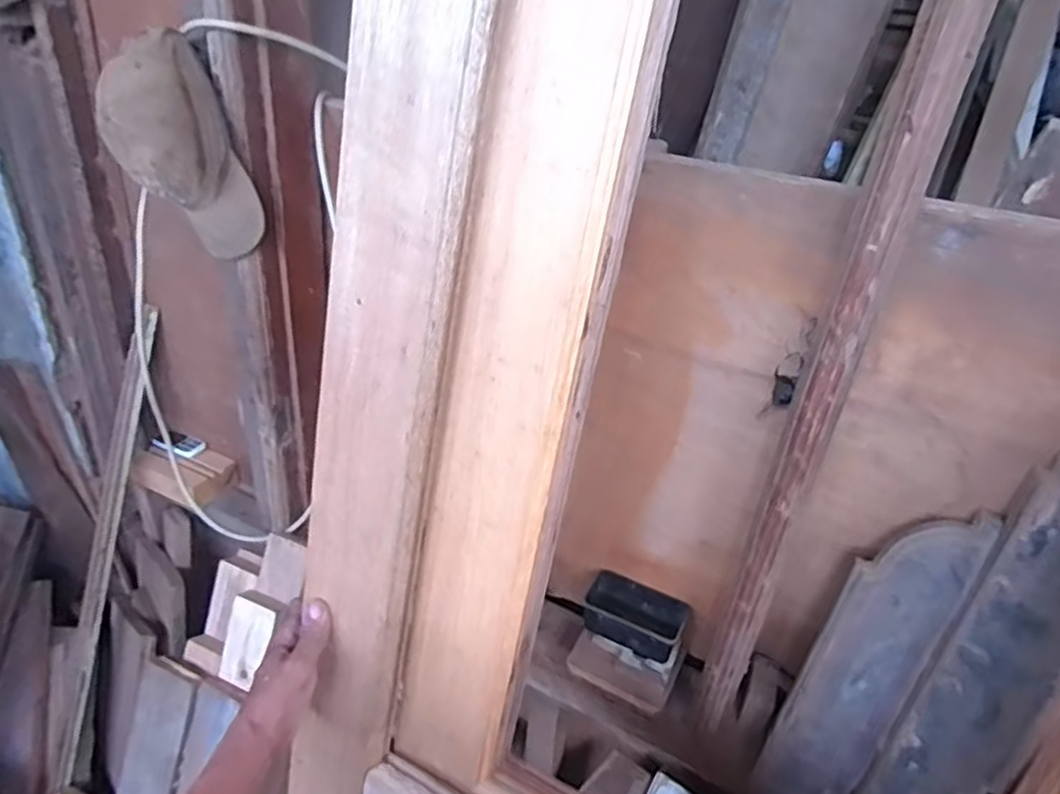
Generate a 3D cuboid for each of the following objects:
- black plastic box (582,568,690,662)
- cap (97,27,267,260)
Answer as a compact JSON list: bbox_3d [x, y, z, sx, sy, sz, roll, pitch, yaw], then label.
[{"bbox_3d":[0.151,0.324,0.984,0.149,0.059,0.076,16,32,19],"label":"black plastic box"},{"bbox_3d":[-0.417,-0.290,0.823,0.130,0.267,0.106,-38,47,-24],"label":"cap"}]

